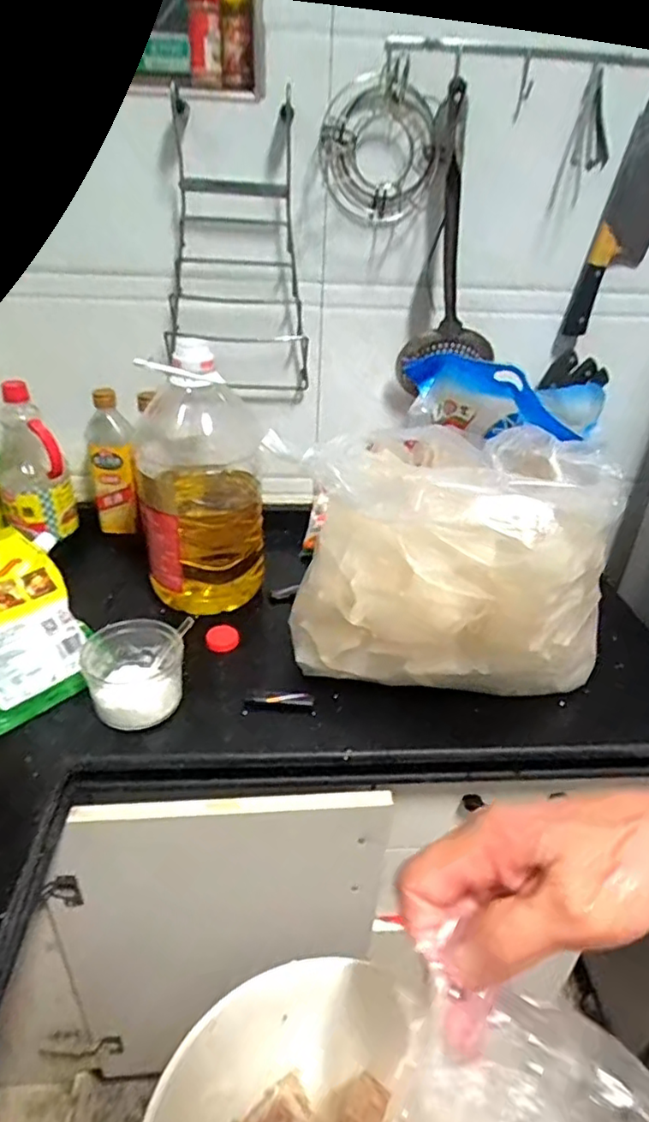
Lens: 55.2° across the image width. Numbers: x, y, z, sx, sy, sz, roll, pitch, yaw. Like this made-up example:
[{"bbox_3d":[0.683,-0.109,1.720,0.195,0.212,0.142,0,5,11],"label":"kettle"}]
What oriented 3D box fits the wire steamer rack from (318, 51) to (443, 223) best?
[{"bbox_3d":[0.069,-0.526,0.787,0.147,0.157,0.033,3,32,-2],"label":"wire steamer rack"}]

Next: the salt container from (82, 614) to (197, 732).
[{"bbox_3d":[-0.208,0.124,0.695,0.115,0.085,0.106,-3,32,-12],"label":"salt container"}]

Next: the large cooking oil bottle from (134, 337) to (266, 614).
[{"bbox_3d":[-0.160,-0.103,0.827,0.152,0.338,0.159,-1,32,-8],"label":"large cooking oil bottle"}]

